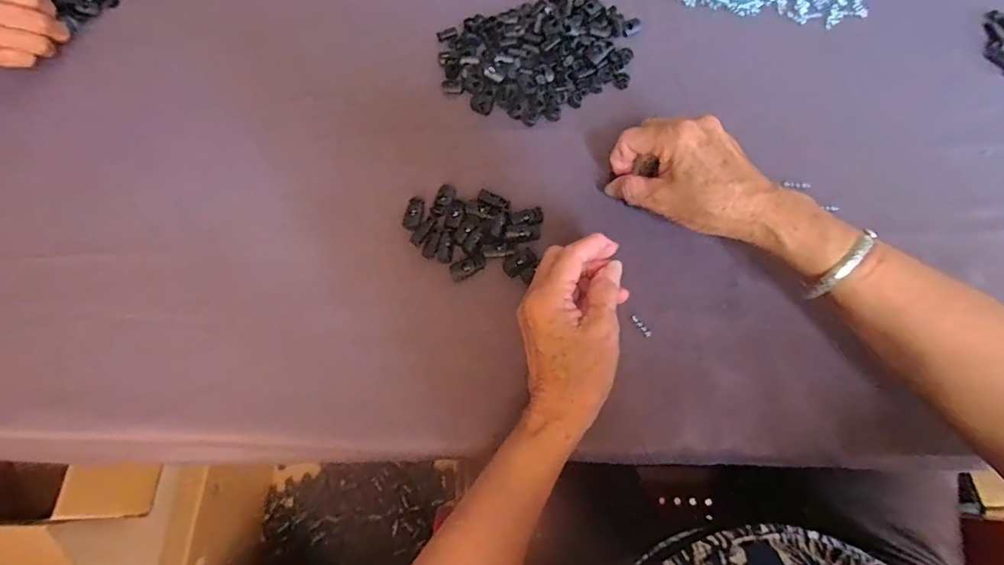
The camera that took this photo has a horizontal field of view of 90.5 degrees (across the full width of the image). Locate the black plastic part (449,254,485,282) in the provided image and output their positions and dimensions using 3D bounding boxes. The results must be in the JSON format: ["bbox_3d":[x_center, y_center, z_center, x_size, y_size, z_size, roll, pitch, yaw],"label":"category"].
[{"bbox_3d":[-0.027,-0.012,0.397,0.029,0.004,0.014,-24,68,-9],"label":"black plastic part"}]

